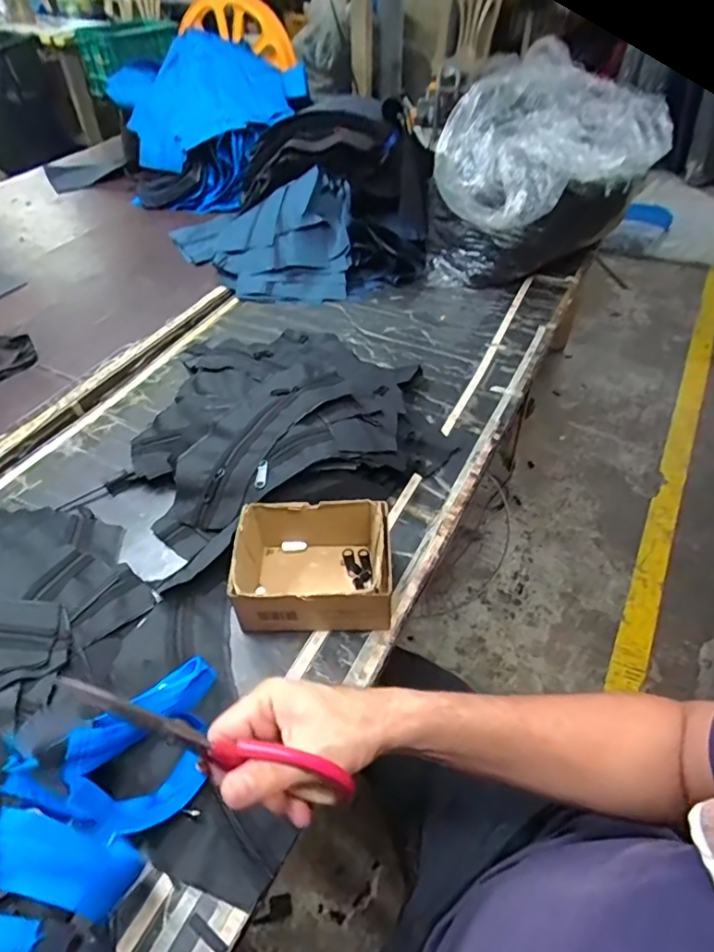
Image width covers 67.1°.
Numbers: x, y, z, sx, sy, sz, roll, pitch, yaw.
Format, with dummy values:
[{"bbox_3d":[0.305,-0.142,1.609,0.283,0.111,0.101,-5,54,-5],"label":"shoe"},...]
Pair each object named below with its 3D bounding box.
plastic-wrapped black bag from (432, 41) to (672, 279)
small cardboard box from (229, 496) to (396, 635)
[{"bbox_3d":[0.313,-0.520,0.993,0.338,0.332,0.223,9,49,8],"label":"plastic-wrapped black bag"},{"bbox_3d":[-0.048,0.098,0.594,0.163,0.083,0.120,-1,48,0],"label":"small cardboard box"}]

